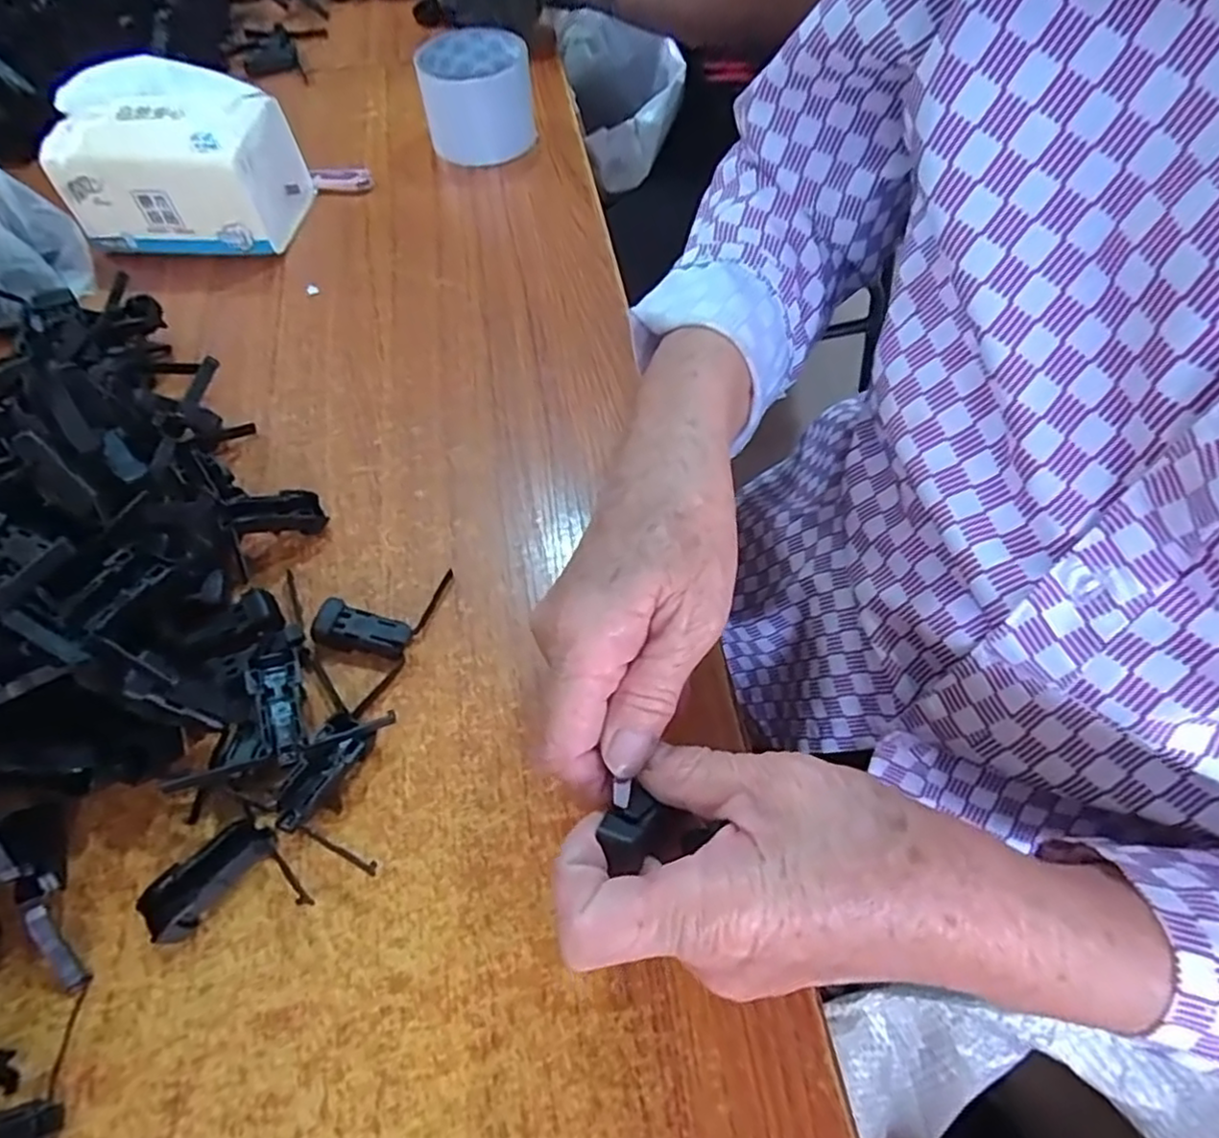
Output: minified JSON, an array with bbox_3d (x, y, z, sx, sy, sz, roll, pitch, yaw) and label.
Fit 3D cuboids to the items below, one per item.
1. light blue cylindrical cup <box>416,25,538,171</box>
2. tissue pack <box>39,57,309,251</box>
[{"bbox_3d":[-0.103,-0.371,0.545,0.084,0.064,0.077,-7,58,-3],"label":"light blue cylindrical cup"},{"bbox_3d":[-0.293,-0.283,0.476,0.135,0.090,0.099,1,58,2],"label":"tissue pack"}]

